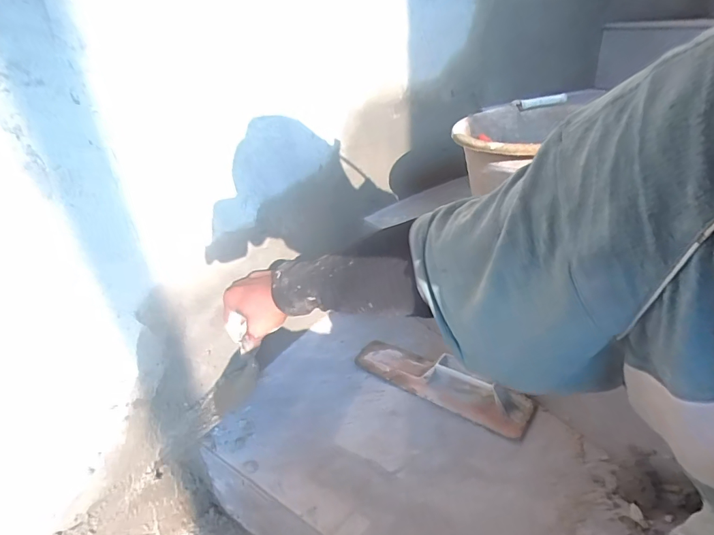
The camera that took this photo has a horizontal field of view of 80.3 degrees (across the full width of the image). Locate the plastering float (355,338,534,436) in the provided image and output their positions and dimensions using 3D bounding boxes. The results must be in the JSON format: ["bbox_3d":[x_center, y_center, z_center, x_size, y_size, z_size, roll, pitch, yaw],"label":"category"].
[{"bbox_3d":[0.123,0.162,0.648,0.279,0.053,0.075,17,36,33],"label":"plastering float"}]

